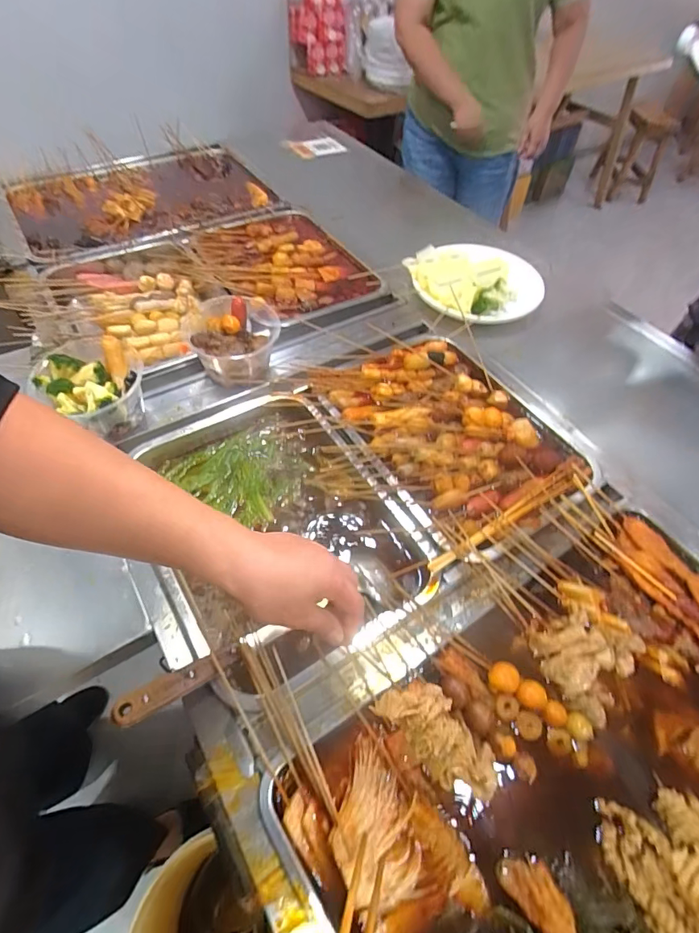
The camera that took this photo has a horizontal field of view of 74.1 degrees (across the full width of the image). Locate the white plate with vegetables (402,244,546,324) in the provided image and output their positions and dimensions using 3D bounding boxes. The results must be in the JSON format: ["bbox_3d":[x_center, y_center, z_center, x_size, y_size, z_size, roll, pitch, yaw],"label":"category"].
[{"bbox_3d":[0.248,-0.358,0.913,0.261,0.044,0.244,-11,55,-11],"label":"white plate with vegetables"}]

